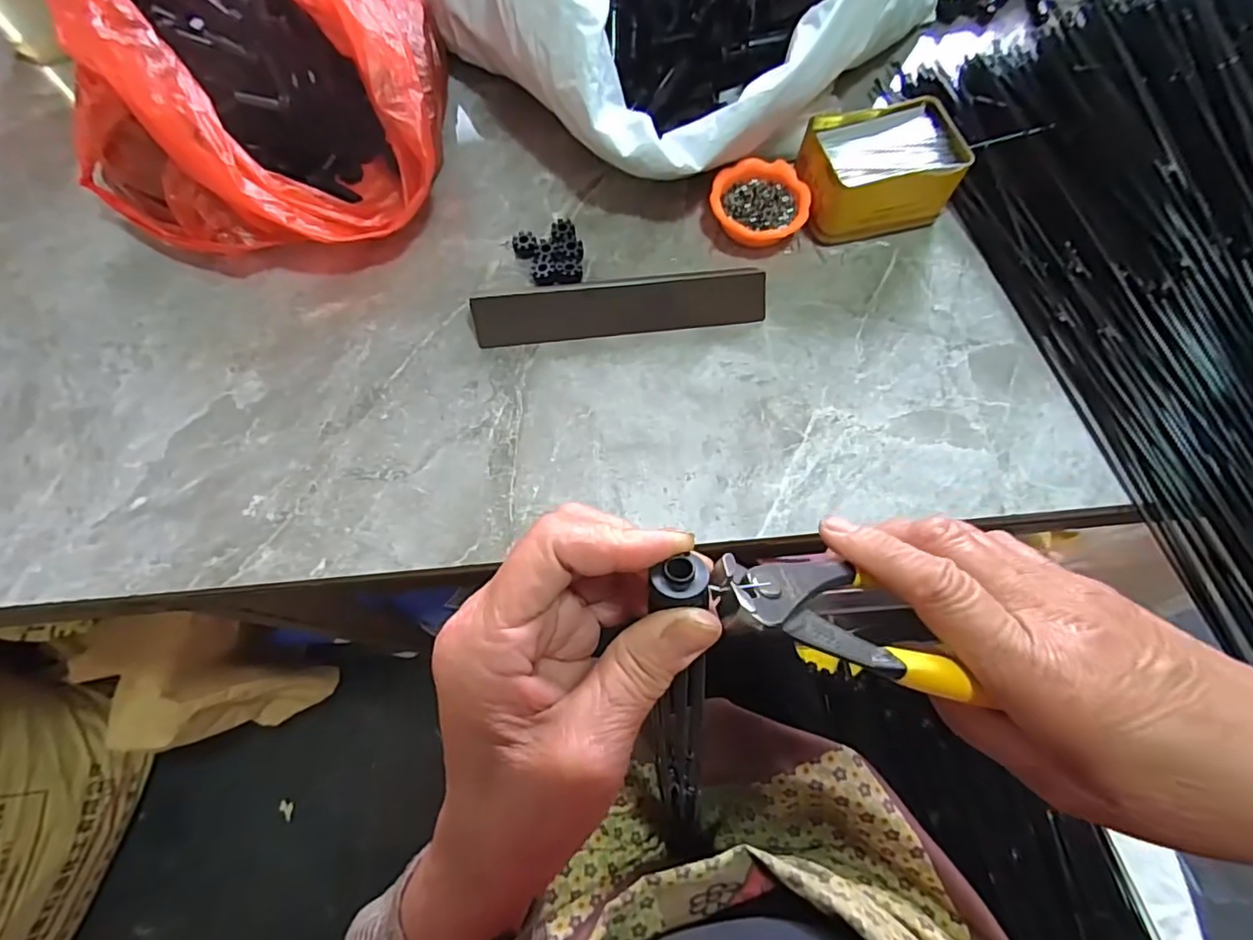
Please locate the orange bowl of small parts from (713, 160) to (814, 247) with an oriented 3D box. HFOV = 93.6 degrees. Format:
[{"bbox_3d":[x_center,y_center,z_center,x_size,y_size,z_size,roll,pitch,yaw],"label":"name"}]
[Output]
[{"bbox_3d":[0.104,-0.207,0.468,0.074,0.027,0.071,0,69,-1],"label":"orange bowl of small parts"}]

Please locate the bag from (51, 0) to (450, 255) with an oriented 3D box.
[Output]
[{"bbox_3d":[-0.279,-0.300,0.454,0.248,0.104,0.269,-5,69,-3],"label":"bag"}]

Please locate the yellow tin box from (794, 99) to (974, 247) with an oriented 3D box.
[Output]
[{"bbox_3d":[0.197,-0.240,0.468,0.113,0.055,0.090,-13,70,-6],"label":"yellow tin box"}]

